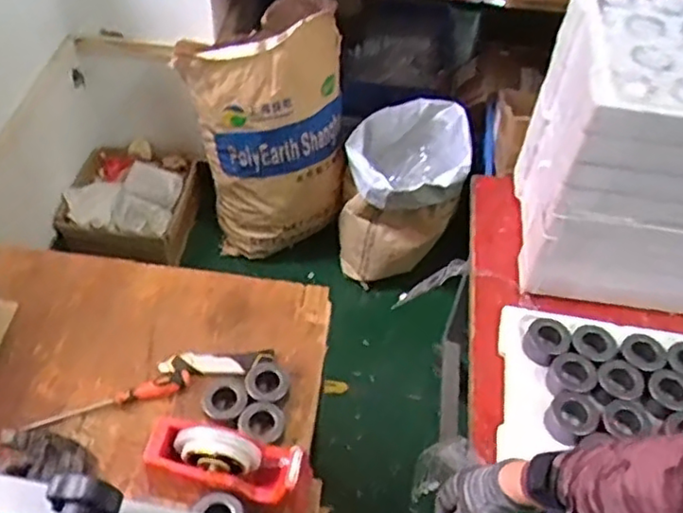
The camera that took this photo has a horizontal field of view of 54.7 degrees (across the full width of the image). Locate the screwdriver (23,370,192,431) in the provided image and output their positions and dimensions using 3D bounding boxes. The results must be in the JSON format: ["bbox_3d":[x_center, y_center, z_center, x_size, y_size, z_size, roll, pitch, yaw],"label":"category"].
[{"bbox_3d":[-0.318,0.202,0.916,0.218,0.026,0.025,-14,52,-16],"label":"screwdriver"}]

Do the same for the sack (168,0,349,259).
[{"bbox_3d":[-0.155,-0.289,1.710,0.393,0.596,0.232,-25,56,-24],"label":"sack"}]

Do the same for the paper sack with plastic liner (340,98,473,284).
[{"bbox_3d":[0.173,-0.190,1.817,0.297,0.358,0.361,13,49,6],"label":"paper sack with plastic liner"}]

